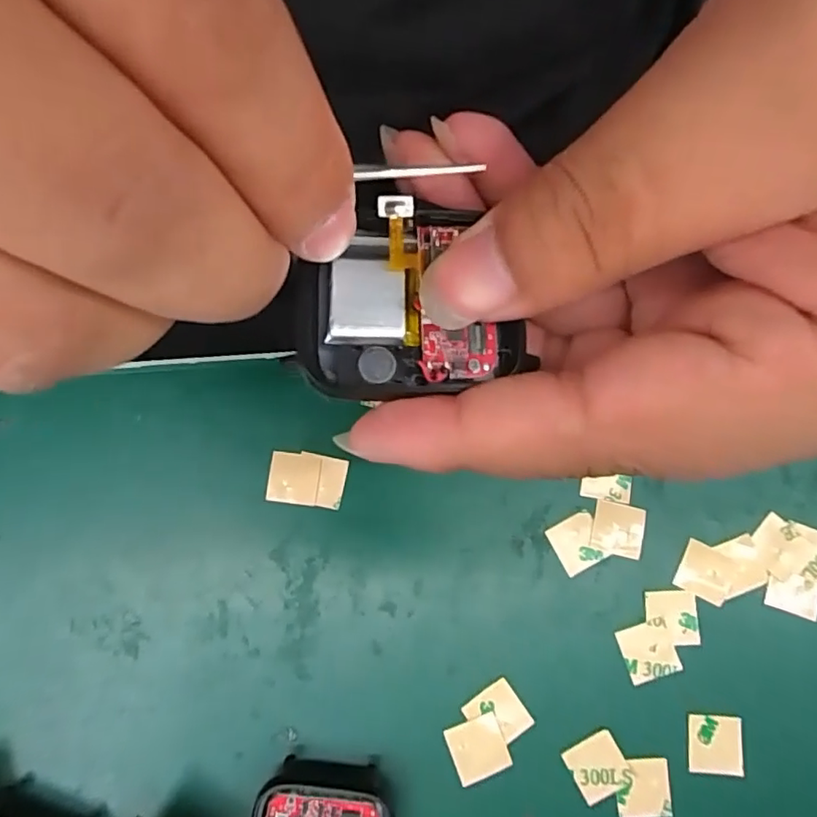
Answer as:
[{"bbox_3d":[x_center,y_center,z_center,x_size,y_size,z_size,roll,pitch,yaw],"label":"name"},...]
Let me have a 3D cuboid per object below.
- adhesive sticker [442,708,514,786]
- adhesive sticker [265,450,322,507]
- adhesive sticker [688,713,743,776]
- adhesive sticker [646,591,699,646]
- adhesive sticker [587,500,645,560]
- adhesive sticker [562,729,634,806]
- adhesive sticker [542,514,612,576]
[{"bbox_3d":[0.020,0.096,0.165,0.015,0.004,0.015,-22,78,-6],"label":"adhesive sticker"},{"bbox_3d":[-0.035,0.021,0.179,0.015,0.004,0.015,7,78,0],"label":"adhesive sticker"},{"bbox_3d":[0.087,0.095,0.166,0.015,0.004,0.015,5,77,3],"label":"adhesive sticker"},{"bbox_3d":[0.077,0.061,0.171,0.015,0.004,0.015,2,81,0],"label":"adhesive sticker"},{"bbox_3d":[0.063,0.036,0.177,0.015,0.004,0.015,13,77,5],"label":"adhesive sticker"},{"bbox_3d":[0.053,0.101,0.164,0.015,0.004,0.016,-29,81,-1],"label":"adhesive sticker"},{"bbox_3d":[0.051,0.040,0.175,0.014,0.004,0.015,-26,80,-5],"label":"adhesive sticker"}]

